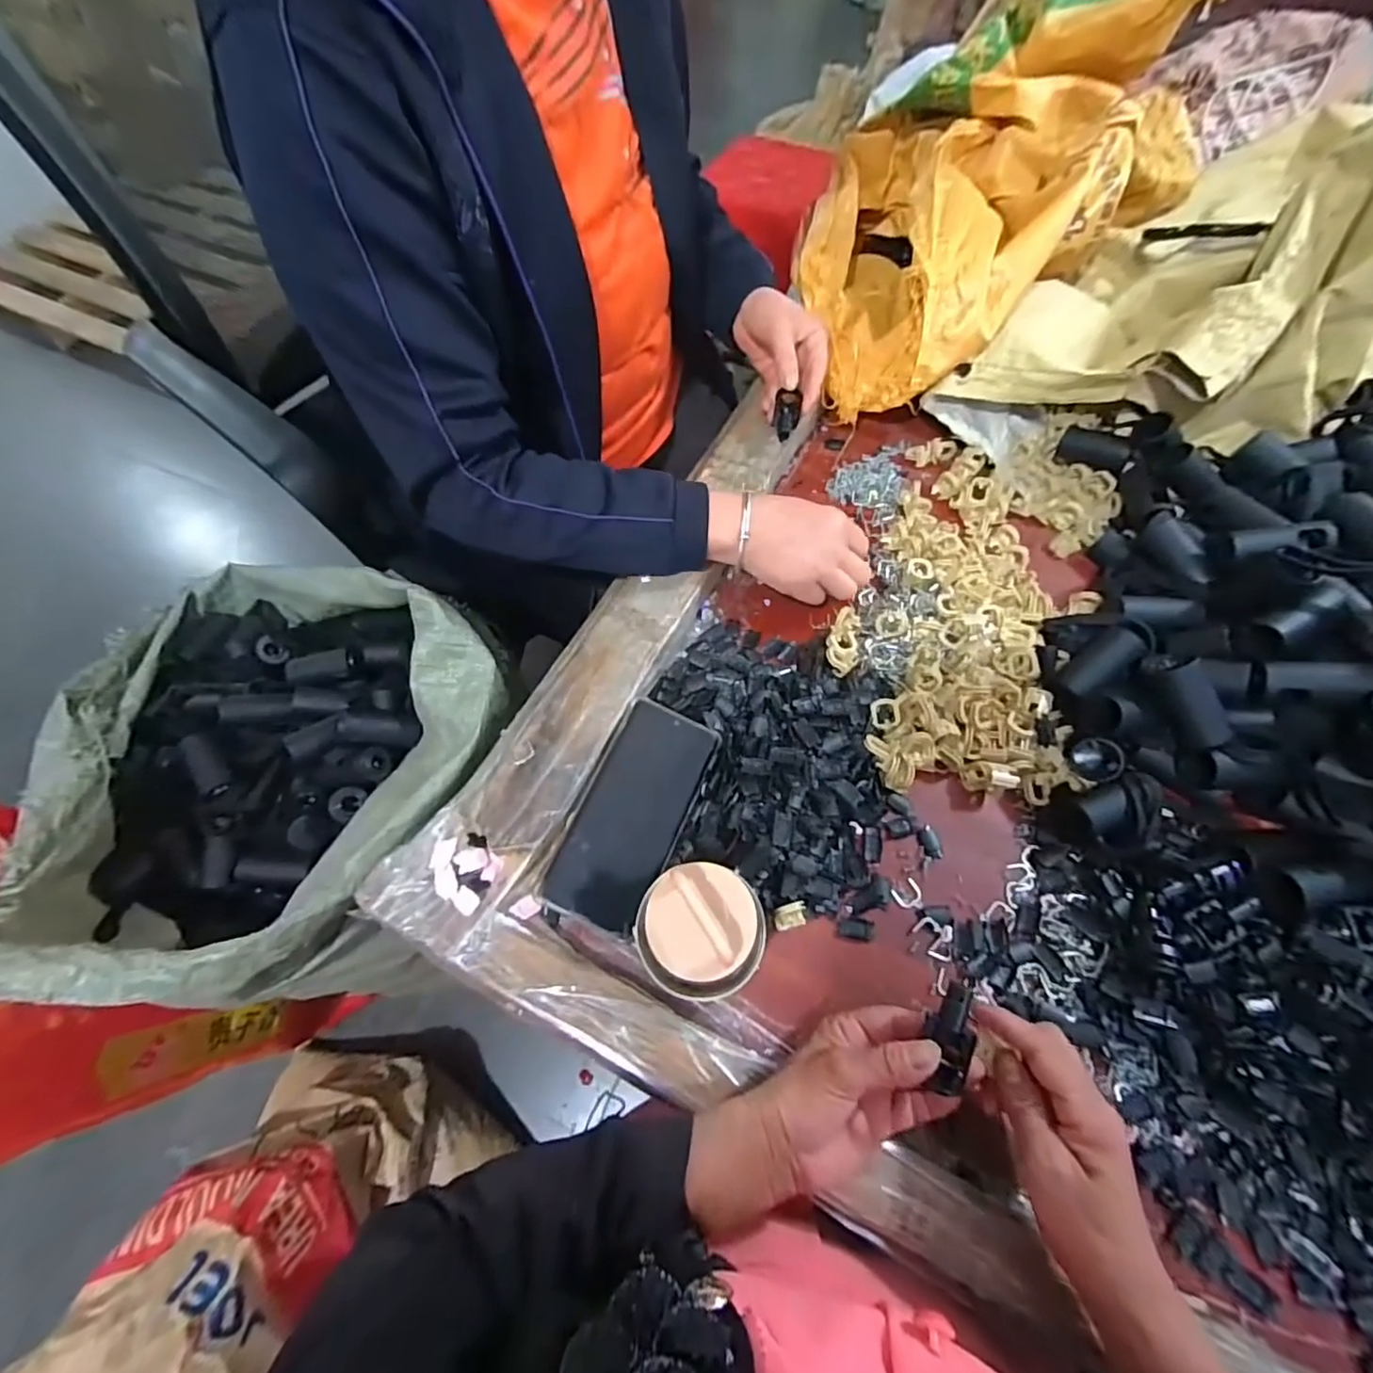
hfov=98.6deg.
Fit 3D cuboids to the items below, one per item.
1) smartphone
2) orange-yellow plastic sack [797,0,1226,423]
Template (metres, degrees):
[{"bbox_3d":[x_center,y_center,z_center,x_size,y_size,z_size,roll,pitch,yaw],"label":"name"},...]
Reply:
[{"bbox_3d":[-0.039,0.093,0.439,0.072,0.006,0.161,26,72,4],"label":"smartphone"},{"bbox_3d":[0.327,-0.556,0.612,0.347,0.256,0.523,10,63,9],"label":"orange-yellow plastic sack"}]

